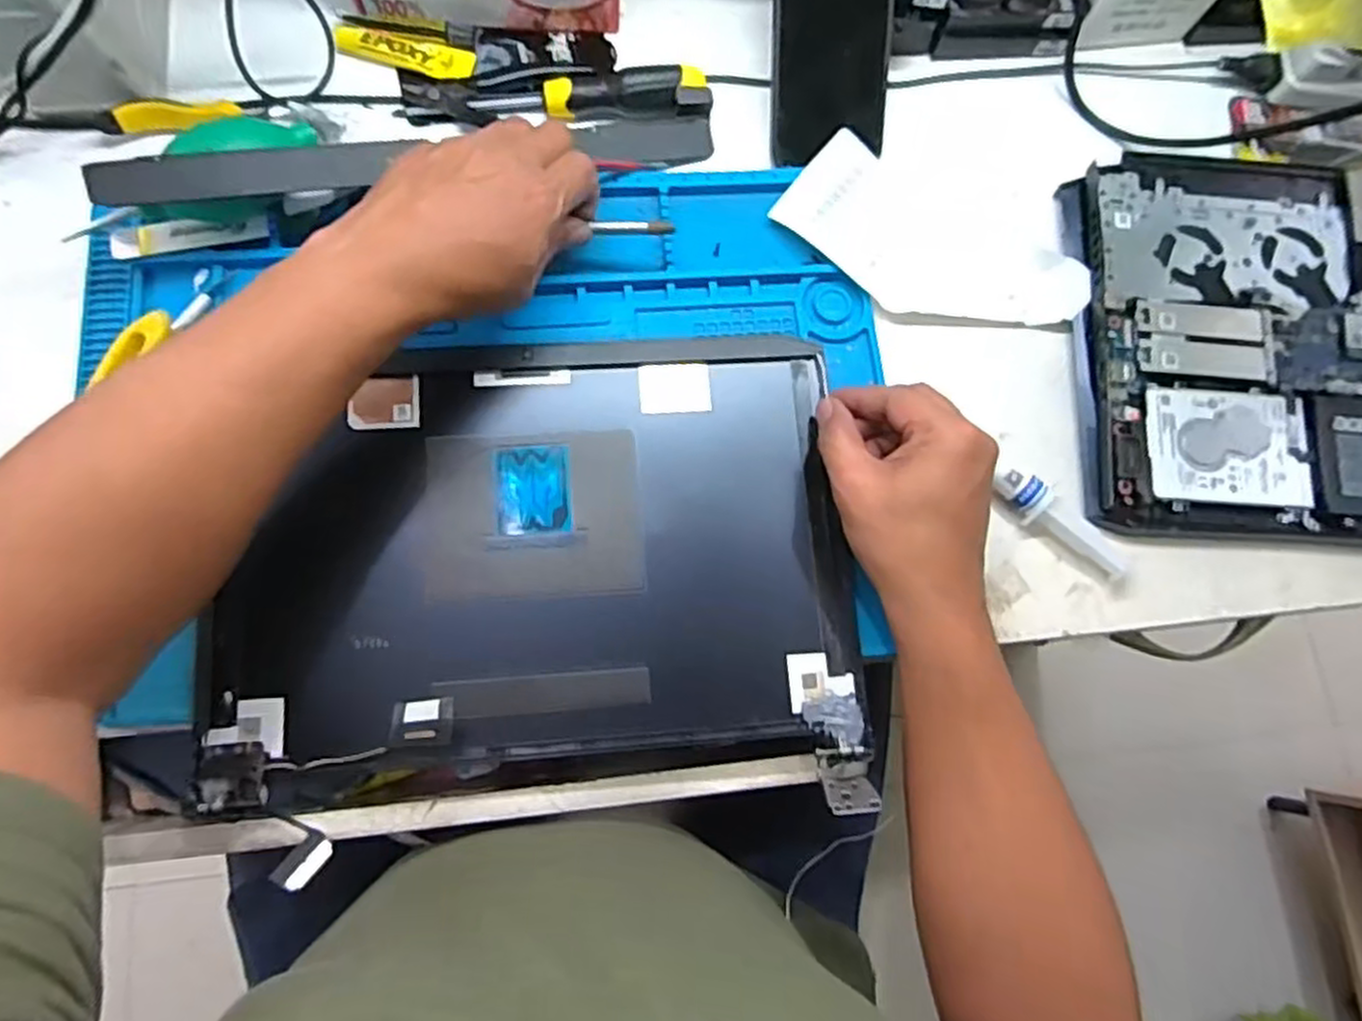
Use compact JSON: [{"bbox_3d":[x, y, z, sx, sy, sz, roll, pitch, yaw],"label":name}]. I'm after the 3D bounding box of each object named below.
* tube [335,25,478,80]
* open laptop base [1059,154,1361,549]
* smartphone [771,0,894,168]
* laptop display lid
[{"bbox_3d":[-0.182,-0.306,0.501,0.085,0.016,0.023,9,77,-2],"label":"tube"},{"bbox_3d":[0.445,-0.106,0.488,0.375,0.029,0.258,2,77,-4],"label":"open laptop base"},{"bbox_3d":[0.097,-0.301,0.479,0.075,0.008,0.143,-3,114,-4],"label":"smartphone"},{"bbox_3d":[-0.079,0.022,0.433,0.348,0.020,0.249,-1,81,-4],"label":"laptop display lid"}]

